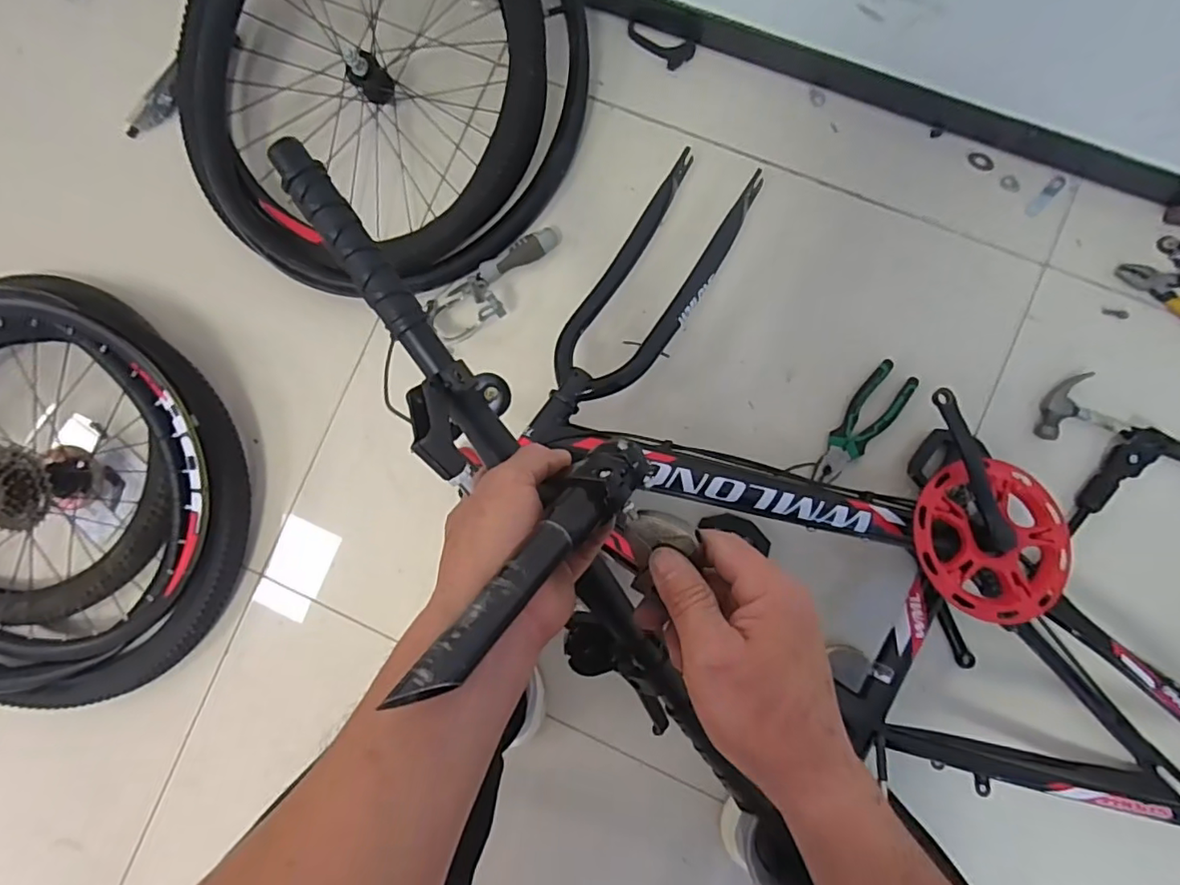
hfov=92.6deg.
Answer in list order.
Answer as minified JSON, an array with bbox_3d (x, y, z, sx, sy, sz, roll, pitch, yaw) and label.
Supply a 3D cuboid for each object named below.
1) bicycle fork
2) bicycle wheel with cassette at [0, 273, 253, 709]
[{"bbox_3d":[0.070,-0.185,0.672,0.119,0.045,0.344,33,89,6],"label":"bicycle fork"},{"bbox_3d":[-0.724,0.091,0.757,0.512,0.149,0.549,0,86,5],"label":"bicycle wheel with cassette"}]

